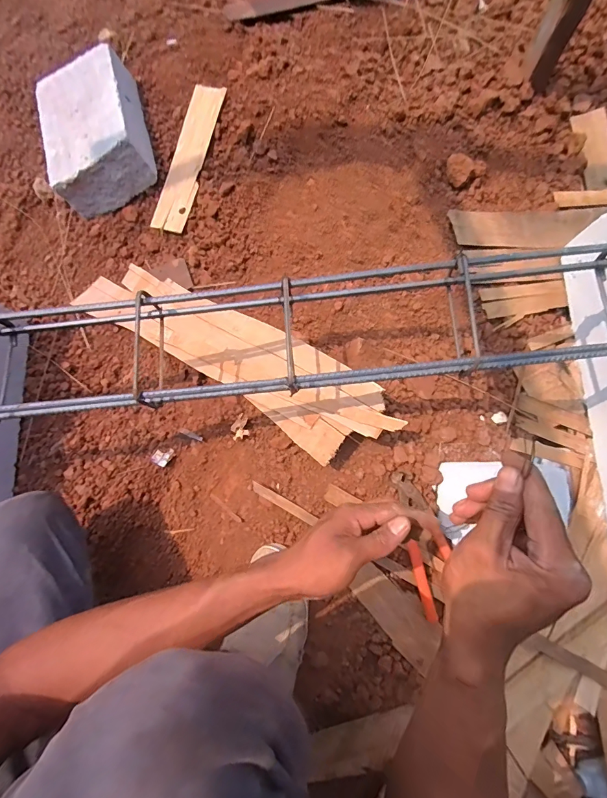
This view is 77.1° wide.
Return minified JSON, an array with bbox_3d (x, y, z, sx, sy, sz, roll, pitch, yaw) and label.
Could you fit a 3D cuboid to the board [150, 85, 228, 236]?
[{"bbox_3d":[-0.252,-0.517,0.828,0.085,0.009,0.300,23,99,14],"label":"board"}]

